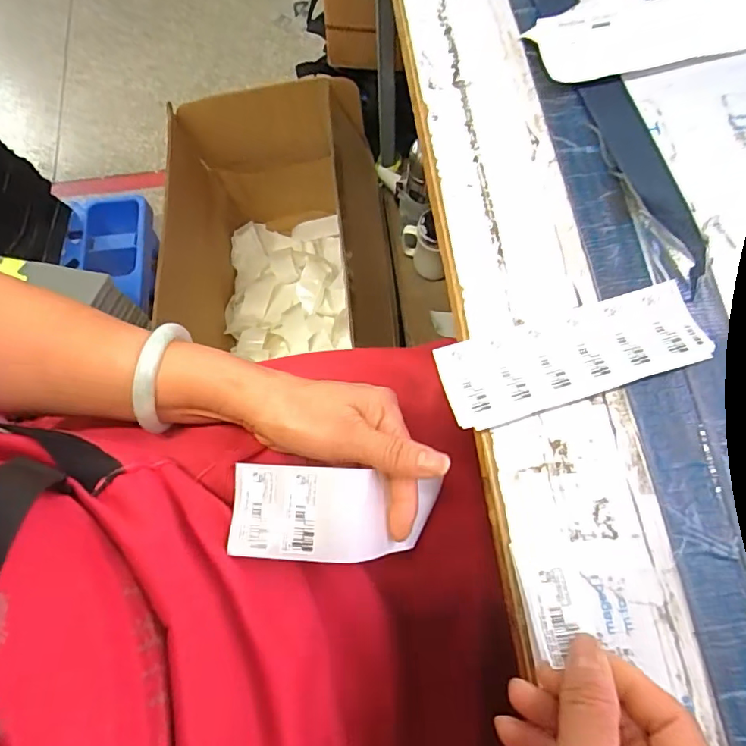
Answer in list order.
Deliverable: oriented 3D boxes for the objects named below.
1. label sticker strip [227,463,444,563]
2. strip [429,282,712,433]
[{"bbox_3d":[-0.017,0.083,0.295,0.126,0.034,0.051,6,70,-14],"label":"label sticker strip"},{"bbox_3d":[0.123,-0.010,0.313,0.162,0.010,0.054,-17,71,-3],"label":"strip"}]

